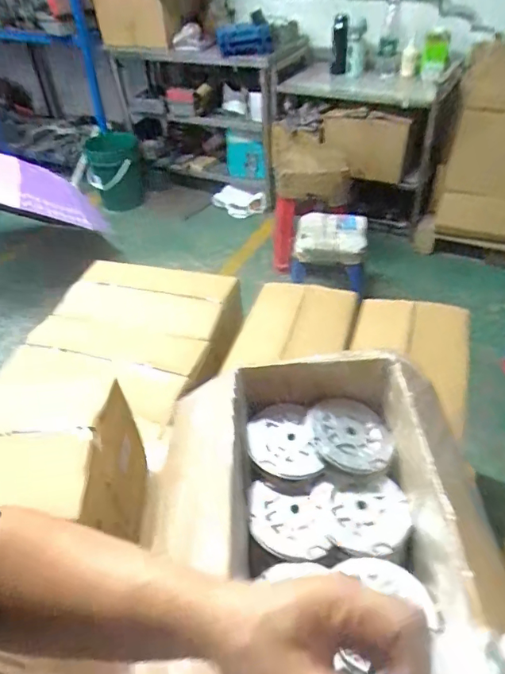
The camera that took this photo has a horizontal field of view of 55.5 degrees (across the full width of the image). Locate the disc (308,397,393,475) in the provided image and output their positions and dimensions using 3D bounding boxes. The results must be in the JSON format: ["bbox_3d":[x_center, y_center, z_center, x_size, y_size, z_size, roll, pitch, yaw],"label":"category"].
[{"bbox_3d":[0.155,0.153,0.759,0.125,0.020,0.125,8,46,-9],"label":"disc"}]

